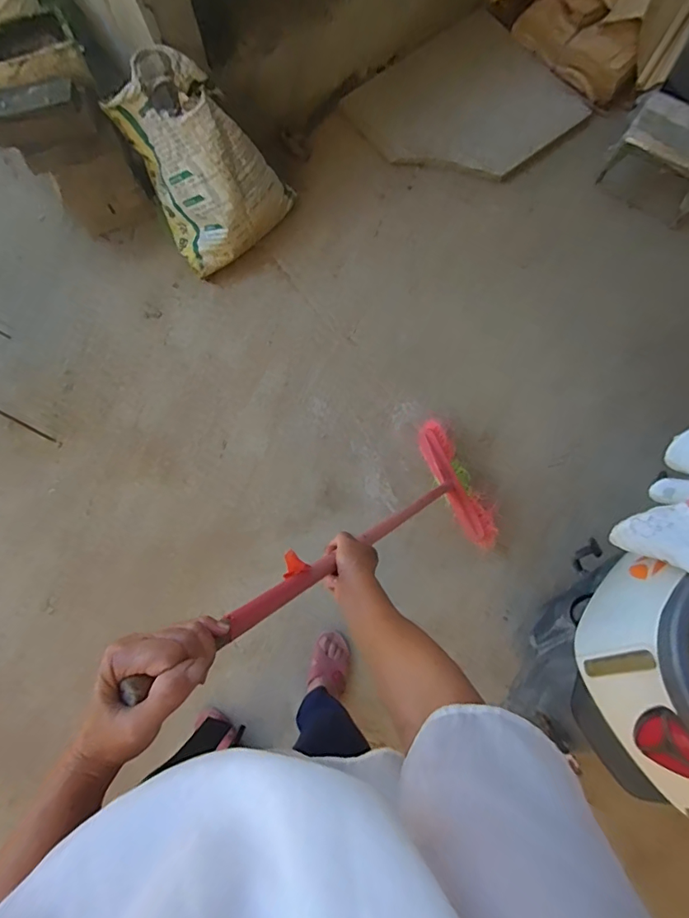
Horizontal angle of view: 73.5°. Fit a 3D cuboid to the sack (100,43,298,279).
[{"bbox_3d":[-0.365,-0.783,1.220,0.358,0.336,0.358,-35,81,-6],"label":"sack"}]

